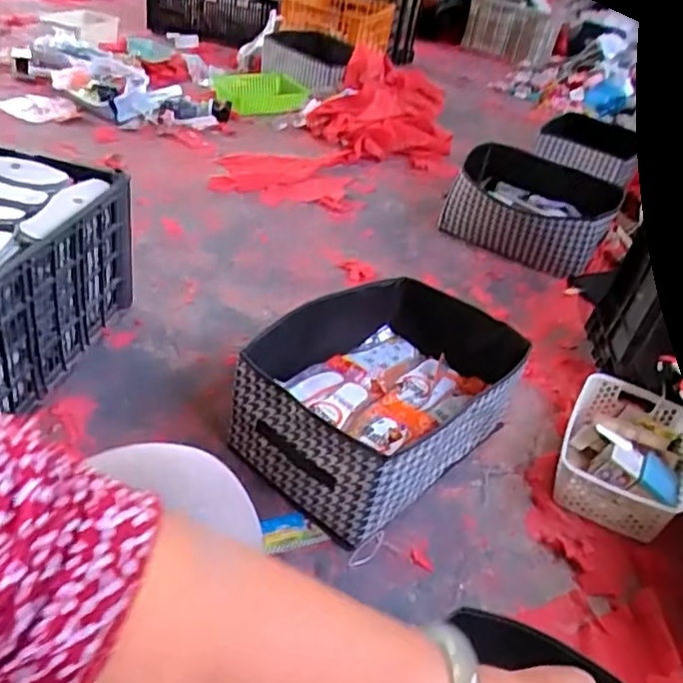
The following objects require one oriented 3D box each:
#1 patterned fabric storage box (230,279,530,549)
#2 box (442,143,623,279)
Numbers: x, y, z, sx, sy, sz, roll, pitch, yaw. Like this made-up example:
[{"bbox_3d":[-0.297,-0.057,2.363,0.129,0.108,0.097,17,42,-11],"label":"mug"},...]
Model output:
[{"bbox_3d":[0.071,0.068,1.042,0.310,0.170,0.441,35,47,29],"label":"patterned fabric storage box"},{"bbox_3d":[0.517,-0.366,1.776,0.416,0.169,0.341,22,42,17],"label":"box"}]

